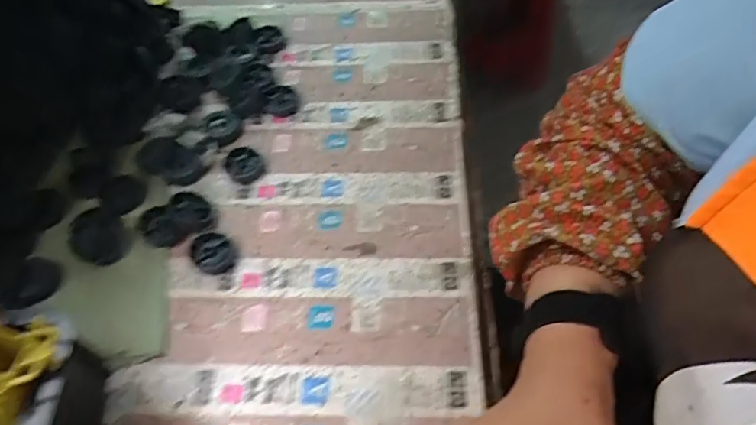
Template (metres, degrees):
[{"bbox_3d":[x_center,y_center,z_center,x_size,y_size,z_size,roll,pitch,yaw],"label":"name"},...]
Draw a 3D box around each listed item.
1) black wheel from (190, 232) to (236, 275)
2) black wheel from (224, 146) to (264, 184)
[{"bbox_3d":[-0.143,0.035,0.473,0.034,0.010,0.040,-33,62,-19],"label":"black wheel"},{"bbox_3d":[-0.128,-0.046,0.524,0.035,0.008,0.042,-16,58,-10],"label":"black wheel"}]

